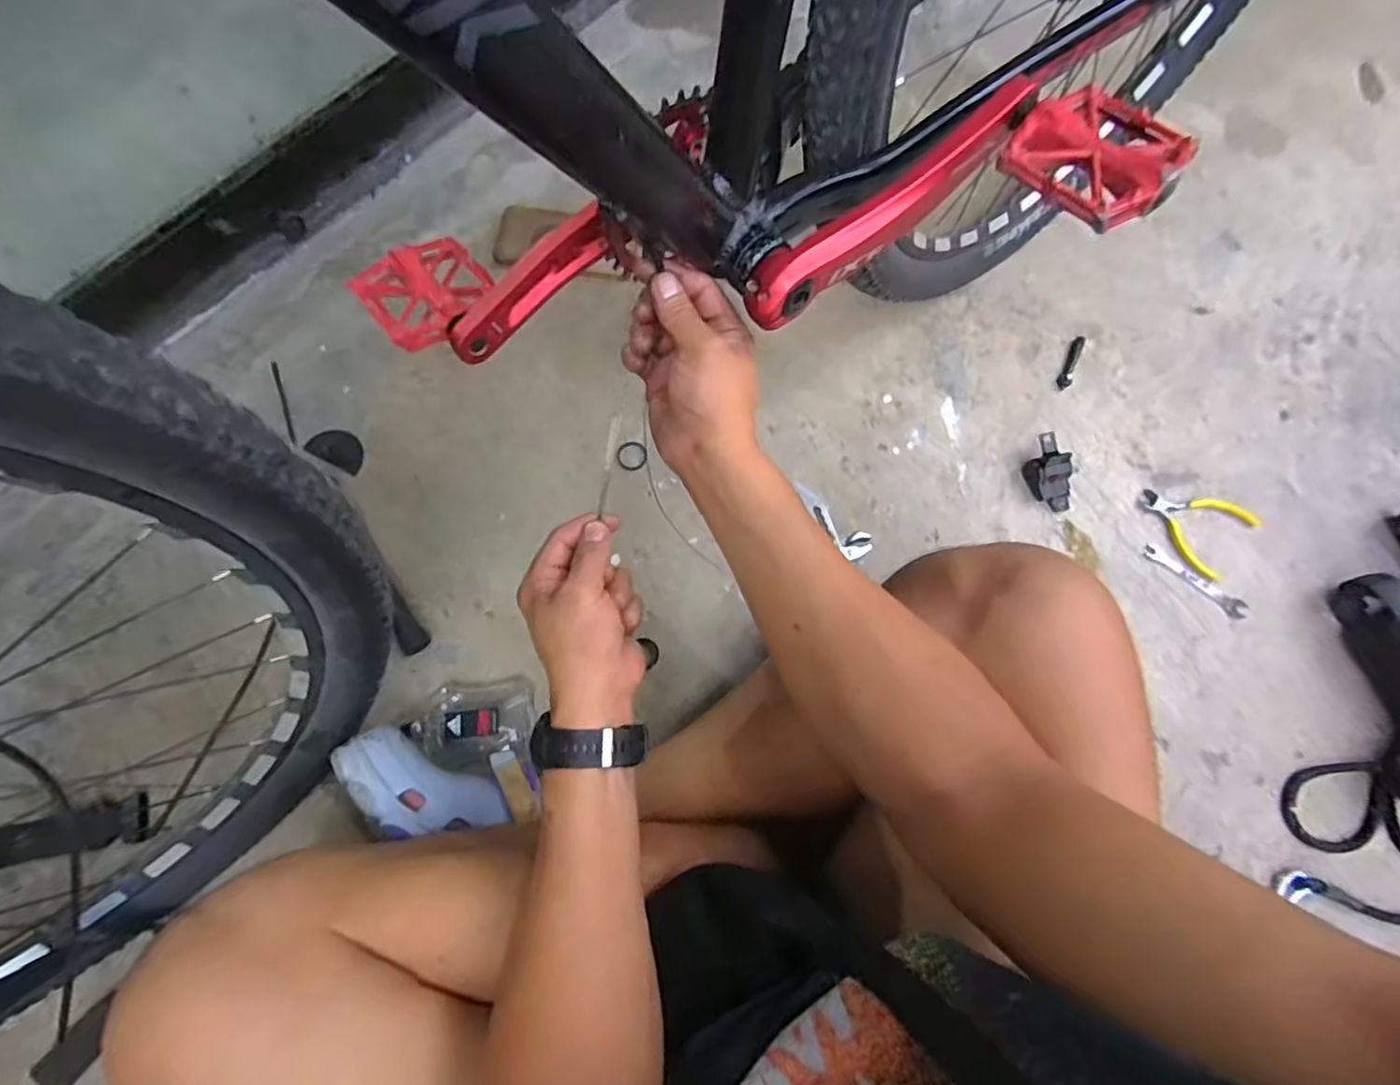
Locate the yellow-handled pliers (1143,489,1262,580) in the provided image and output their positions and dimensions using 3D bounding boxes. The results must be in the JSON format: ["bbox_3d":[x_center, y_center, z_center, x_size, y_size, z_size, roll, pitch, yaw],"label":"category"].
[{"bbox_3d":[0.530,-0.025,0.688,0.108,0.016,0.088,40,78,9],"label":"yellow-handled pliers"}]

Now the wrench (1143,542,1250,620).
[{"bbox_3d":[0.523,0.040,0.676,0.114,0.006,0.020,38,77,9],"label":"wrench"}]

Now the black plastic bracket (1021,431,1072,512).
[{"bbox_3d":[0.380,-0.078,0.690,0.051,0.039,0.082,1,75,-1],"label":"black plastic bracket"}]

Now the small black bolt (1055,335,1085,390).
[{"bbox_3d":[0.431,-0.208,0.741,0.015,0.008,0.072,27,76,6],"label":"small black bolt"}]

